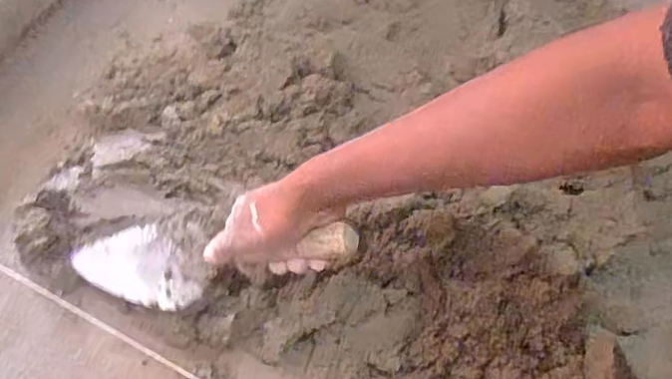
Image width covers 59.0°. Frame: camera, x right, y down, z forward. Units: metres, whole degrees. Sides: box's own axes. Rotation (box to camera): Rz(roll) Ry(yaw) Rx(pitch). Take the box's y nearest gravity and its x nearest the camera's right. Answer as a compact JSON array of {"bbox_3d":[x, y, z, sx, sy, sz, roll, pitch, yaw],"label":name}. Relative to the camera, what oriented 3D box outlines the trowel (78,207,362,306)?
[{"bbox_3d":[-0.121,0.060,0.560,0.299,0.047,0.101,-7,65,25],"label":"trowel"}]

